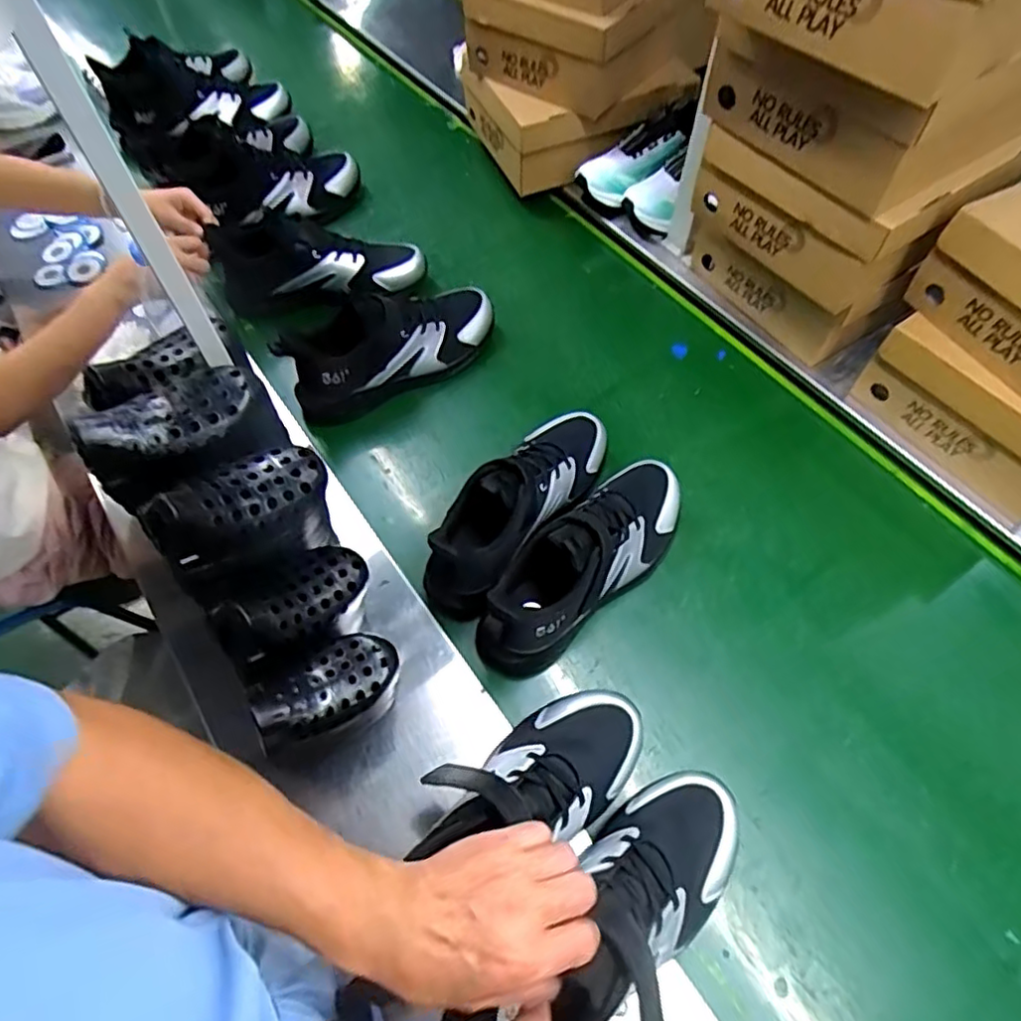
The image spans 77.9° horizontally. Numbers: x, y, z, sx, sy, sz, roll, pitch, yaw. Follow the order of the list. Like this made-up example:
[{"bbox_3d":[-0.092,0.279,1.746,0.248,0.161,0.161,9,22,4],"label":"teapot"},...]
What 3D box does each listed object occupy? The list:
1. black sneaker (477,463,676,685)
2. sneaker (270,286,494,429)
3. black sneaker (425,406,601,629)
[{"bbox_3d":[0.083,0.049,0.653,0.092,0.127,0.282,38,67,19],"label":"black sneaker"},{"bbox_3d":[-0.146,-0.222,0.818,0.292,0.123,0.096,-36,67,-18],"label":"sneaker"},{"bbox_3d":[0.015,-0.010,0.688,0.097,0.129,0.288,29,65,15],"label":"black sneaker"}]

